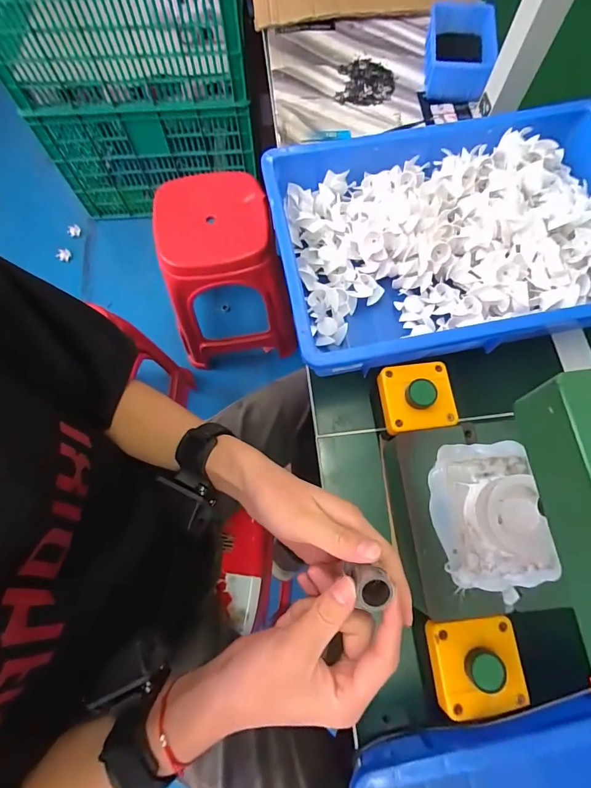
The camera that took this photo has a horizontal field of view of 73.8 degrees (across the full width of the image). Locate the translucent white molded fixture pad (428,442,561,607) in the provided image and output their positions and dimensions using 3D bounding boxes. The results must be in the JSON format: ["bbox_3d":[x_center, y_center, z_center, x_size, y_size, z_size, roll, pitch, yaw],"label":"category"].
[{"bbox_3d":[0.170,0.103,0.328,0.091,0.058,0.134,-7,70,-1],"label":"translucent white molded fixture pad"}]

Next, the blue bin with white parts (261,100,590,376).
[{"bbox_3d":[0.204,-0.186,0.471,0.441,0.076,0.281,-11,70,-3],"label":"blue bin with white parts"}]

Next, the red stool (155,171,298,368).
[{"bbox_3d":[-0.197,-0.323,1.108,0.306,0.437,0.310,-6,70,-1],"label":"red stool"}]

